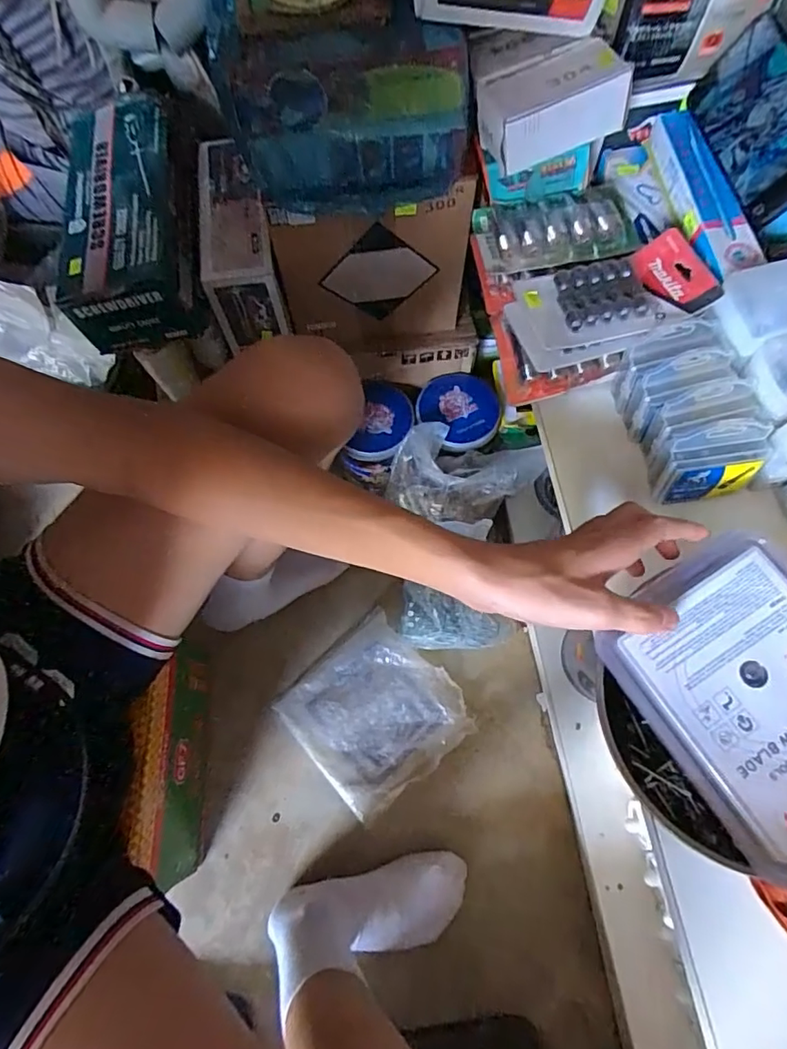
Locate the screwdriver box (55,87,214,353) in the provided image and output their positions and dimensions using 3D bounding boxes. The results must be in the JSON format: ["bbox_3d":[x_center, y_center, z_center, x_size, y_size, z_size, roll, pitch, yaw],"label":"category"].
[{"bbox_3d":[-0.280,-0.338,0.581,0.138,0.073,0.285,-9,69,-2],"label":"screwdriver box"}]

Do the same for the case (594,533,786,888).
[{"bbox_3d":[0.236,0.108,0.337,0.139,0.028,0.176,-32,71,-10],"label":"case"}]

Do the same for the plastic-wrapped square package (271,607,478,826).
[{"bbox_3d":[-0.025,0.256,0.715,0.200,0.022,0.202,-41,73,-13],"label":"plastic-wrapped square package"}]

